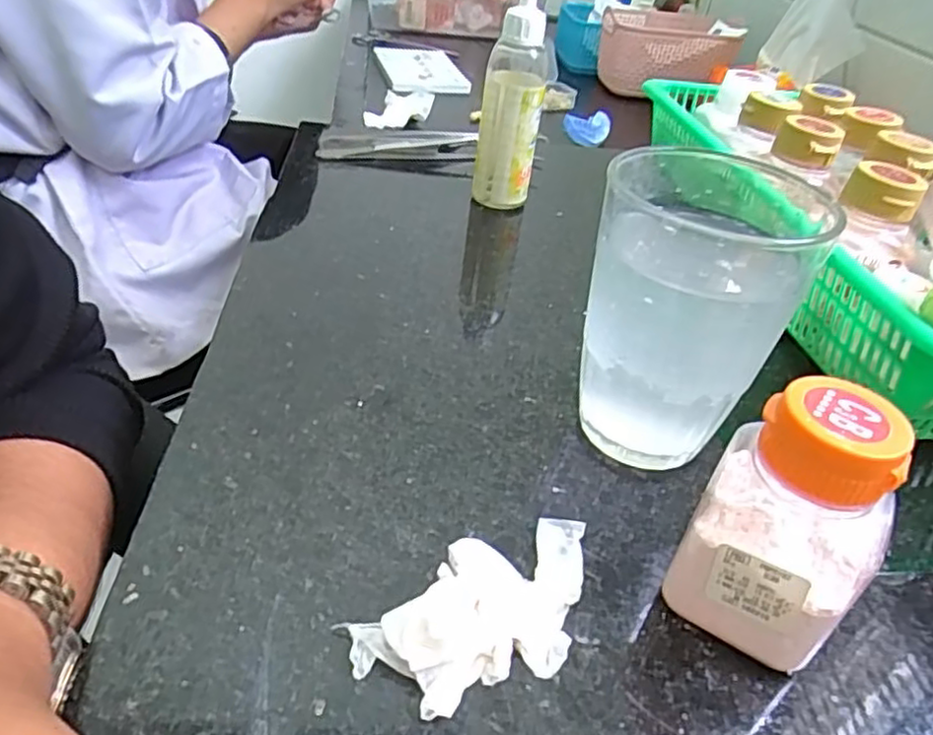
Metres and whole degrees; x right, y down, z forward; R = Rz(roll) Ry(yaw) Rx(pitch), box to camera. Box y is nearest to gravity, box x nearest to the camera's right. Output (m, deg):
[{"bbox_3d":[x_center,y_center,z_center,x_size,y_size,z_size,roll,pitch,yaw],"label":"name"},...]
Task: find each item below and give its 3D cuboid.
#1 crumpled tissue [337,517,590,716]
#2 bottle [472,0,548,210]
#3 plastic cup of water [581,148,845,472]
[{"bbox_3d":[0.008,0.063,0.184,0.075,0.016,0.036,-17,43,-29],"label":"crumpled tissue"},{"bbox_3d":[0.024,-0.136,0.373,0.032,0.109,0.034,9,37,3],"label":"bottle"},{"bbox_3d":[0.070,-0.016,0.229,0.066,0.098,0.064,11,37,5],"label":"plastic cup of water"}]

